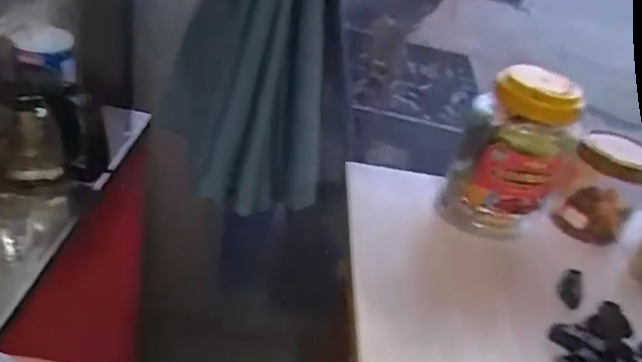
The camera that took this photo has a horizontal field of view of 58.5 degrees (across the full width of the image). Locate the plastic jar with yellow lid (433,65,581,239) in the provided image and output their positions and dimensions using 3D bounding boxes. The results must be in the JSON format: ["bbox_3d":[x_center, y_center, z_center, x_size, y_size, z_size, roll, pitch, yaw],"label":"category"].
[{"bbox_3d":[0.205,-0.026,0.605,0.103,0.179,0.105,9,32,-6],"label":"plastic jar with yellow lid"}]

